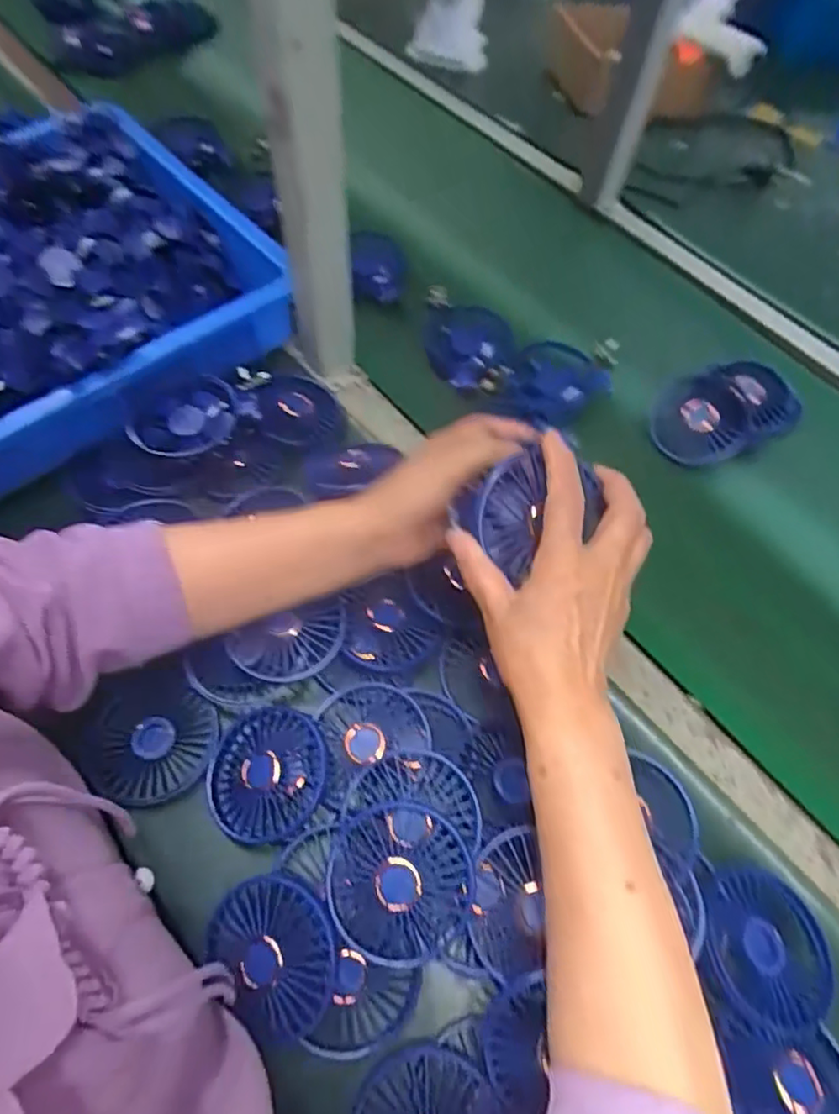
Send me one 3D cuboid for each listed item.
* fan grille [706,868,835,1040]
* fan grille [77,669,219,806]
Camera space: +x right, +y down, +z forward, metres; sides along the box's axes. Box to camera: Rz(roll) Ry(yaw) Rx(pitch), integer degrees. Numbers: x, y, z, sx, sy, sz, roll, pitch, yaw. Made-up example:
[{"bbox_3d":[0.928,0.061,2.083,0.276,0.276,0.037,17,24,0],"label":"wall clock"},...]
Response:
[{"bbox_3d":[0.219,0.246,0.386,0.079,0.011,0.085,2,60,-3],"label":"fan grille"},{"bbox_3d":[-0.193,0.133,0.455,0.097,0.037,0.092,2,60,-3],"label":"fan grille"}]

